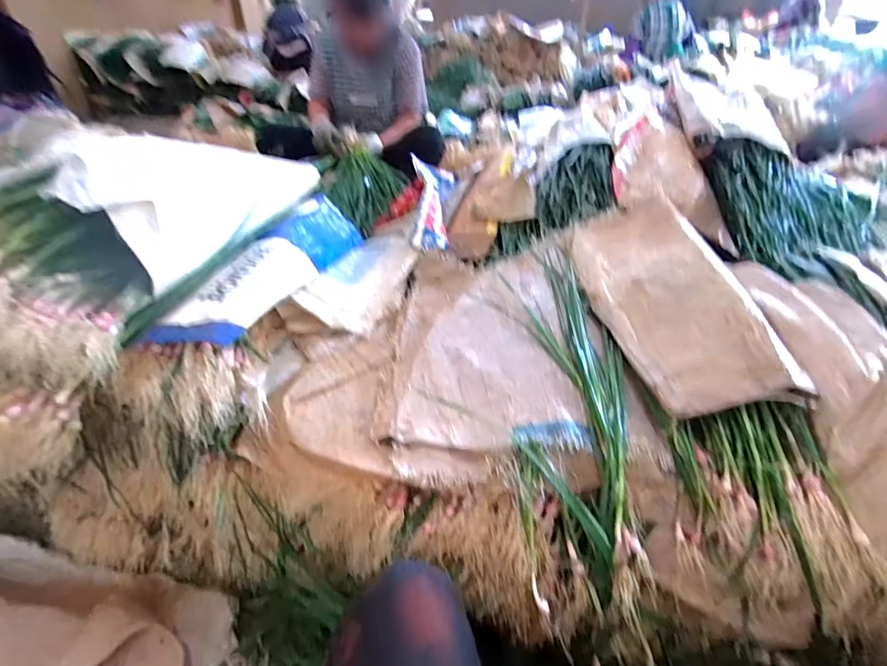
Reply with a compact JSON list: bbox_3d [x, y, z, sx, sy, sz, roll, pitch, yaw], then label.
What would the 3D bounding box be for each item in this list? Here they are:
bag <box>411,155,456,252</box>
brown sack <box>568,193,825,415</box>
[{"bbox_3d":[-0.020,-0.342,1.206,0.116,0.063,0.565,-1,36,-3],"label":"bag"},{"bbox_3d":[0.339,-0.075,0.754,0.203,0.054,0.488,-19,44,14],"label":"brown sack"}]

